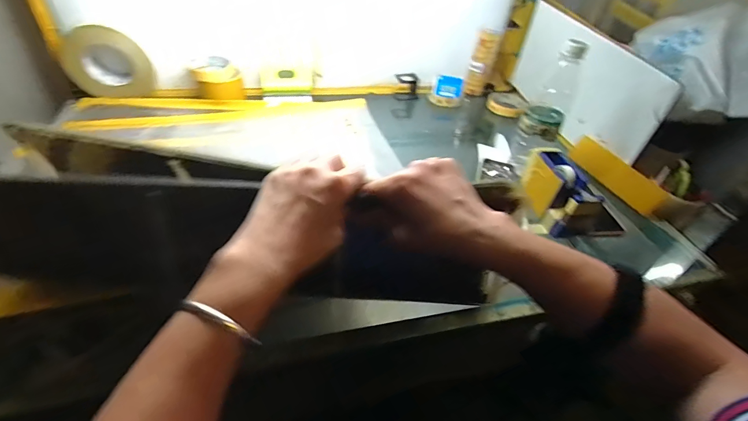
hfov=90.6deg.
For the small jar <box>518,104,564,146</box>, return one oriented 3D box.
[{"bbox_3d":[0.279,-0.149,0.611,0.062,0.041,0.057,25,45,19],"label":"small jar"}]

